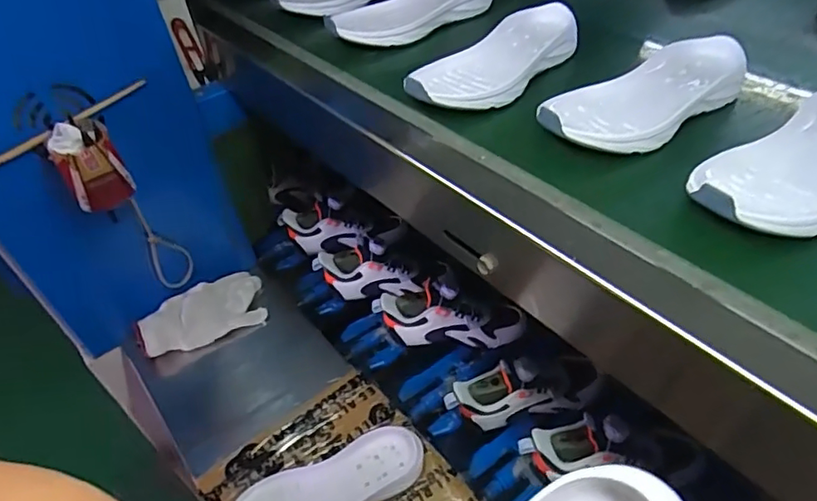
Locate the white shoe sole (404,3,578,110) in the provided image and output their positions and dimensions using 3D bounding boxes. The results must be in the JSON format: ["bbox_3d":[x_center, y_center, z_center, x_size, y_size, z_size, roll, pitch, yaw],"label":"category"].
[{"bbox_3d":[0.087,-0.184,0.547,0.197,0.030,0.084,-31,50,-23],"label":"white shoe sole"}]

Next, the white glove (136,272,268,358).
[{"bbox_3d":[-0.306,0.097,0.851,0.189,0.041,0.092,-21,72,-23],"label":"white glove"}]

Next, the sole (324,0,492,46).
[{"bbox_3d":[0.000,-0.283,0.664,0.200,0.037,0.093,-28,48,-21],"label":"sole"}]

